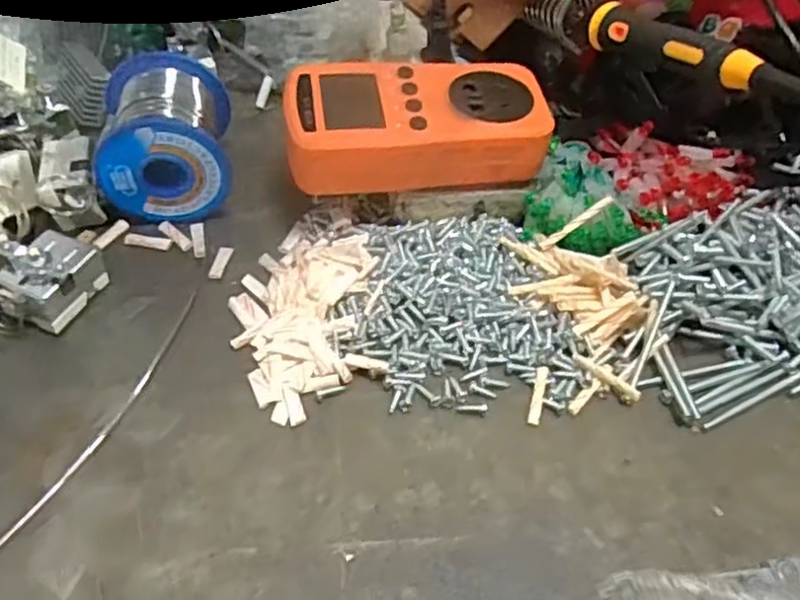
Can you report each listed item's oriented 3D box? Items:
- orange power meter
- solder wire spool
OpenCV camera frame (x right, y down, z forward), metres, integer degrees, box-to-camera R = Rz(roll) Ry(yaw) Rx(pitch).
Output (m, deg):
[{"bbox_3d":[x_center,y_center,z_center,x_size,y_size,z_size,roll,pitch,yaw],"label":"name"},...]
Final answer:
[{"bbox_3d":[0.007,-0.087,0.345,0.126,0.038,0.069,-9,53,-12],"label":"orange power meter"},{"bbox_3d":[-0.121,-0.088,0.362,0.060,0.059,0.077,-4,53,-9],"label":"solder wire spool"}]

